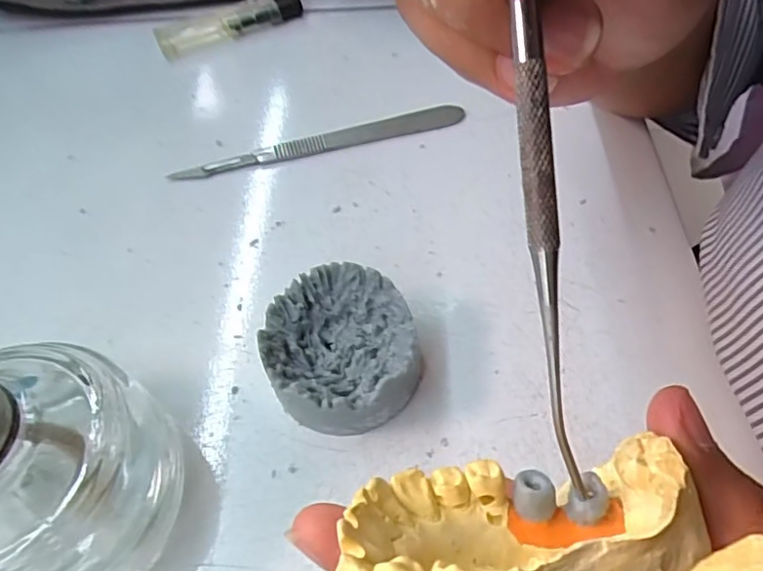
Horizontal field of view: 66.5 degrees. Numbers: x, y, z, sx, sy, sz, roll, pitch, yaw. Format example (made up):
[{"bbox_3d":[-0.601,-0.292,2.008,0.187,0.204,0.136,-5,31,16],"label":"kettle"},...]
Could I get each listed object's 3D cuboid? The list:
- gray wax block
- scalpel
[{"bbox_3d":[-0.014,0.022,0.198,0.050,0.028,0.050,-29,58,-15],"label":"gray wax block"},{"bbox_3d":[-0.028,-0.068,0.275,0.136,0.005,0.013,-13,56,-4],"label":"scalpel"}]

